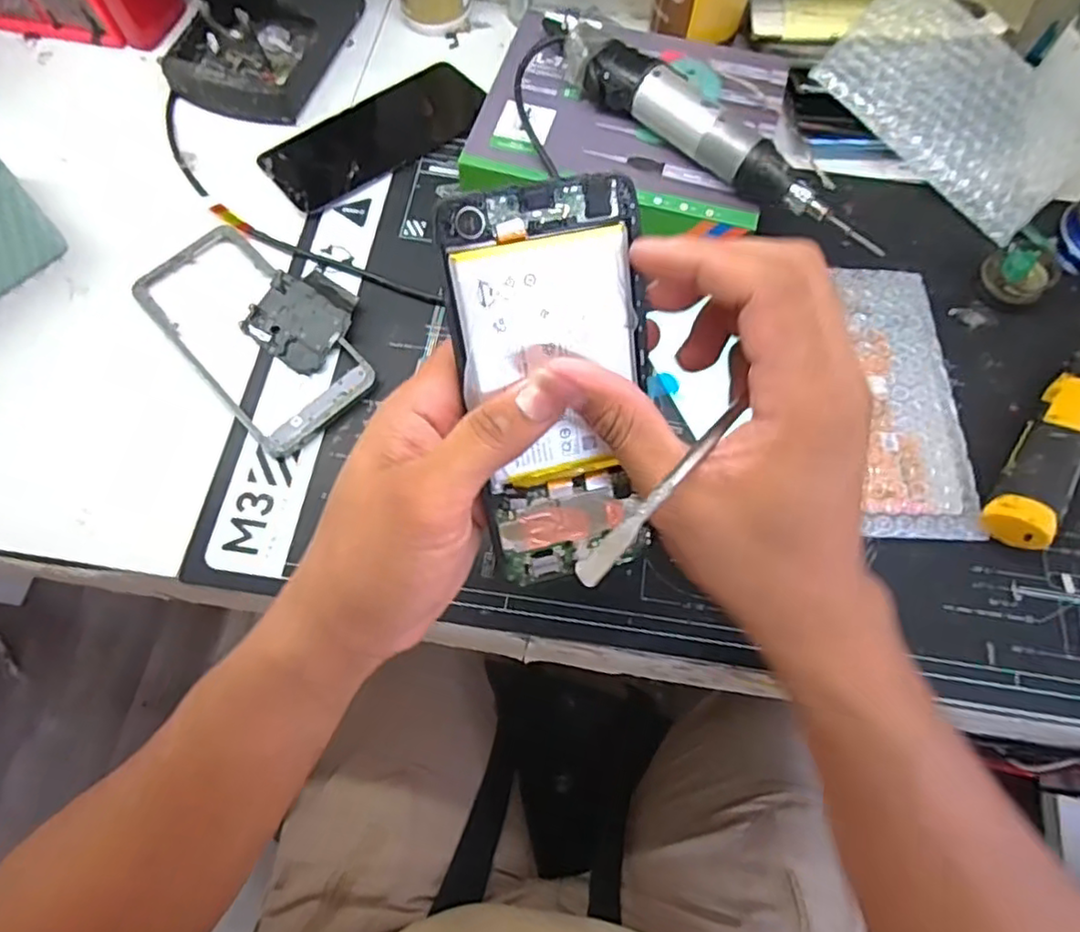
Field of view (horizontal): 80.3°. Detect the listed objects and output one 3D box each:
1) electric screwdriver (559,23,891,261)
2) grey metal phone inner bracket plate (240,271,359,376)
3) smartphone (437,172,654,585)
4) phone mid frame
[{"bbox_3d":[0.106,-0.200,0.387,0.223,0.027,0.026,38,74,13],"label":"electric screwdriver"},{"bbox_3d":[-0.146,-0.092,0.394,0.060,0.010,0.057,33,72,11],"label":"grey metal phone inner bracket plate"},{"bbox_3d":[0.008,-0.025,0.248,0.071,0.155,0.005,-9,27,-8],"label":"smartphone"},{"bbox_3d":[-0.177,-0.082,0.391,0.077,0.007,0.172,-42,75,-14],"label":"phone mid frame"}]

